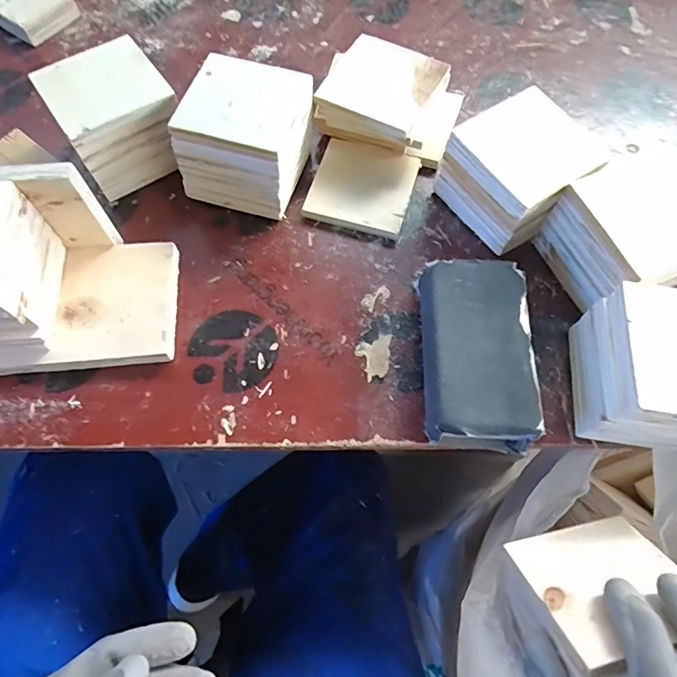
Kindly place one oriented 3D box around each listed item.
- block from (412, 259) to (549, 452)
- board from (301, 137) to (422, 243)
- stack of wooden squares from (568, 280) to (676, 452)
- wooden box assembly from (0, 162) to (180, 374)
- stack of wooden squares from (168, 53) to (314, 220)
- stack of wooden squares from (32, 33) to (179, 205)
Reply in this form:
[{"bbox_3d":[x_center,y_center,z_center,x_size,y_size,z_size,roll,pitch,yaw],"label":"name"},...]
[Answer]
[{"bbox_3d":[0.102,0.010,0.365,0.077,0.038,0.137,2,66,0],"label":"block"},{"bbox_3d":[0.023,-0.138,0.446,0.088,0.012,0.088,16,67,7],"label":"board"},{"bbox_3d":[0.229,0.026,0.341,0.099,0.077,0.099,7,67,3],"label":"stack of wooden squares"},{"bbox_3d":[-0.227,-0.045,0.355,0.188,0.103,0.125,-7,67,-3],"label":"wooden box assembly"},{"bbox_3d":[-0.077,-0.169,0.415,0.089,0.086,0.092,16,67,6],"label":"stack of wooden squares"},{"bbox_3d":[-0.197,-0.193,0.433,0.100,0.085,0.093,-29,70,-12],"label":"stack of wooden squares"}]

